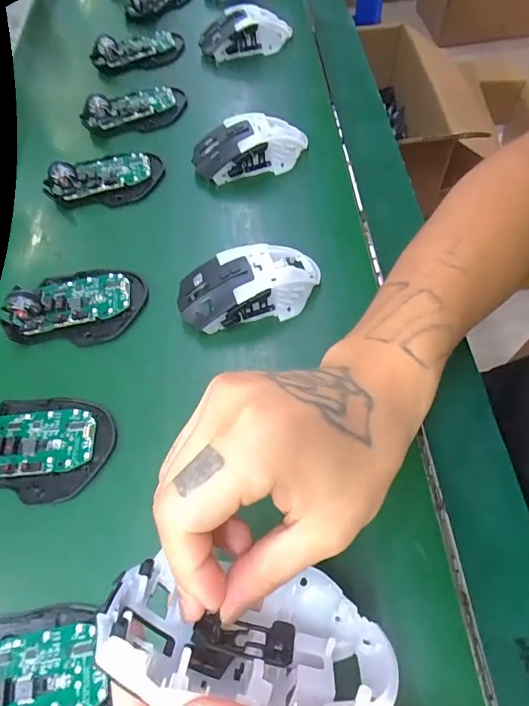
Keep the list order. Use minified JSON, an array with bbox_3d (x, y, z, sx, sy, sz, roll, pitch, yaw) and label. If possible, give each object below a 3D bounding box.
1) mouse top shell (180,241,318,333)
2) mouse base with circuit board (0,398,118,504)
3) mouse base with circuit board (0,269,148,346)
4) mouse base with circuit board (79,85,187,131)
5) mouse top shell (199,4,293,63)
[{"bbox_3d":[-0.011,-0.055,0.345,0.112,0.038,0.055,-18,62,-6],"label":"mouse top shell"},{"bbox_3d":[-0.163,0.062,0.300,0.107,0.027,0.070,0,61,4],"label":"mouse base with circuit board"},{"bbox_3d":[-0.154,-0.043,0.358,0.103,0.022,0.069,-3,61,2],"label":"mouse base with circuit board"},{"bbox_3d":[-0.147,-0.277,0.482,0.108,0.023,0.061,-3,61,2],"label":"mouse base with circuit board"},{"bbox_3d":[-0.023,-0.384,0.524,0.107,0.043,0.054,-17,62,-5],"label":"mouse top shell"}]

